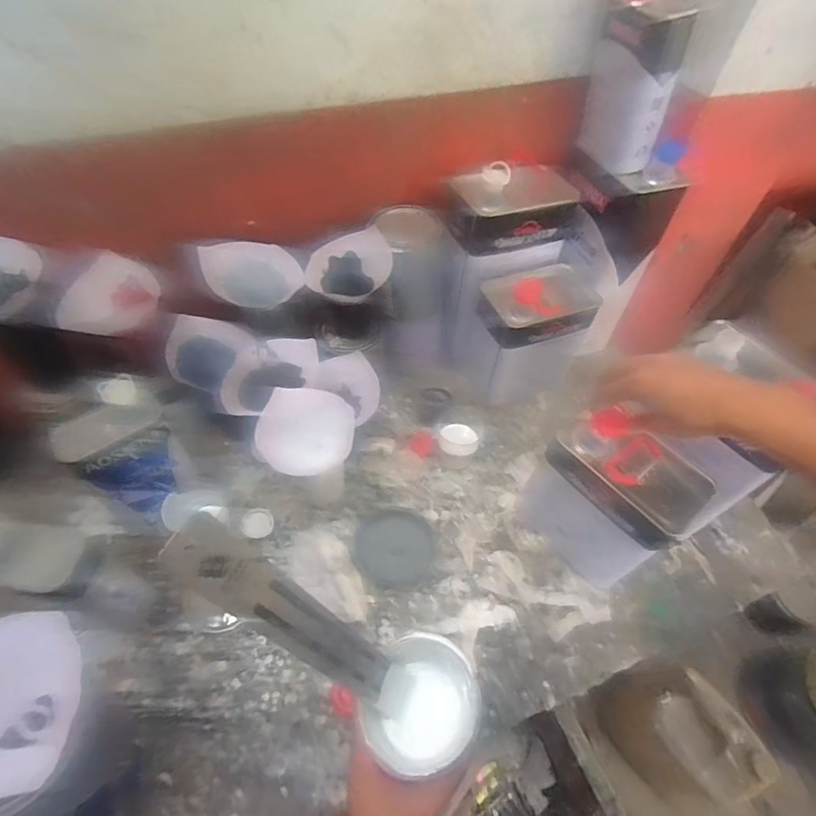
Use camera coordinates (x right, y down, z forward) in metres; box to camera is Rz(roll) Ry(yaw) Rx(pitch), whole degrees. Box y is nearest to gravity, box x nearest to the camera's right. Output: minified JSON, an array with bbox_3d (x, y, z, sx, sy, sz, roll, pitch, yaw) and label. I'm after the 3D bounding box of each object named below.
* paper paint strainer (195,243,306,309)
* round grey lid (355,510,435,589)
[{"bbox_3d":[-0.212,-0.178,0.643,0.118,0.083,0.044,-10,12,-30],"label":"paper paint strainer"},{"bbox_3d":[-0.016,0.187,0.638,0.101,0.011,0.095,5,71,-13],"label":"round grey lid"}]

